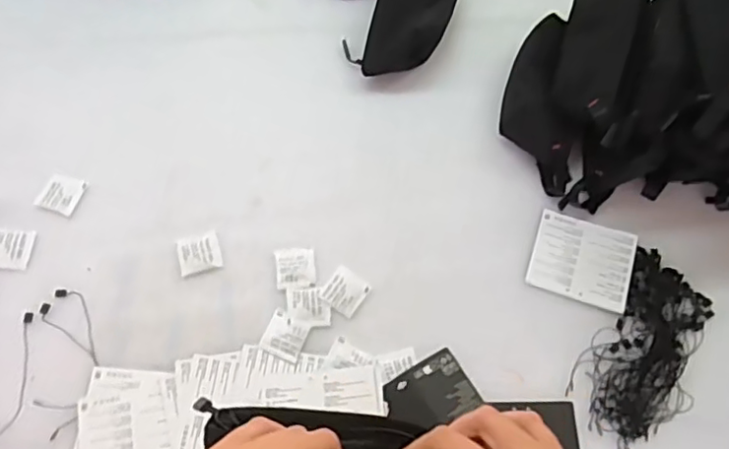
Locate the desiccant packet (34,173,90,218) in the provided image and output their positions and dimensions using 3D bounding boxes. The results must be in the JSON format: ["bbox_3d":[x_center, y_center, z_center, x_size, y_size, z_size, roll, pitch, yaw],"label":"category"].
[{"bbox_3d":[-0.314,-0.032,0.631,0.043,0.005,0.041,18,66,8],"label":"desiccant packet"}]

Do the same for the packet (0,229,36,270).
[{"bbox_3d":[-0.354,0.024,0.606,0.042,0.005,0.042,3,65,0],"label":"packet"}]

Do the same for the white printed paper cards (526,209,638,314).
[{"bbox_3d":[0.224,0.035,0.623,0.098,0.007,0.088,18,66,7],"label":"white printed paper cards"}]

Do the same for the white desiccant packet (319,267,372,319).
[{"bbox_3d":[-0.019,0.065,0.596,0.038,0.004,0.040,33,69,13],"label":"white desiccant packet"}]

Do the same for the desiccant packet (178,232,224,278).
[{"bbox_3d":[-0.165,0.029,0.610,0.040,0.005,0.038,-16,67,-8],"label":"desiccant packet"}]

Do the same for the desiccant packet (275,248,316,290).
[{"bbox_3d":[-0.069,0.044,0.607,0.038,0.004,0.042,-6,65,-3],"label":"desiccant packet"}]

